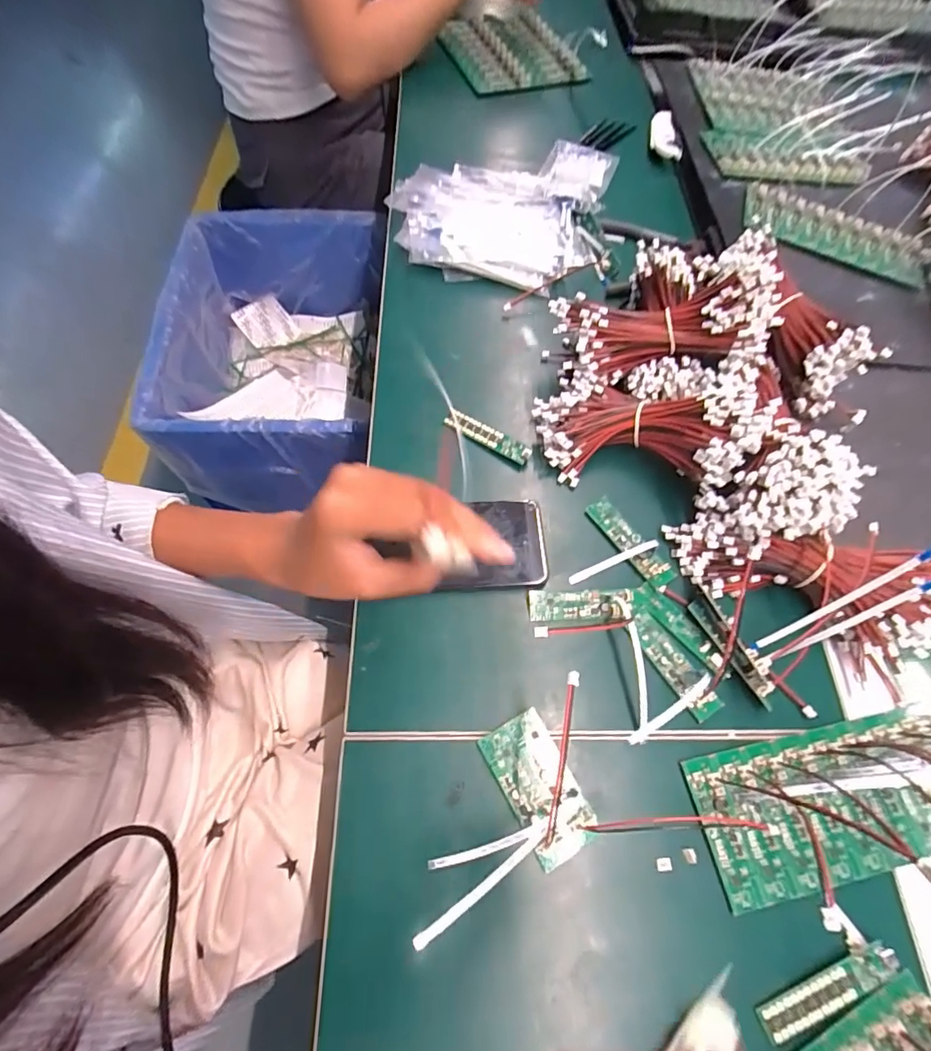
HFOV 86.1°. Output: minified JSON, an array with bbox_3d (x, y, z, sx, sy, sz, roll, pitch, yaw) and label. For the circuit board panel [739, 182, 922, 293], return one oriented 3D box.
[{"bbox_3d":[0.398,-0.308,0.537,0.197,0.012,0.080,19,70,0],"label":"circuit board panel"}]

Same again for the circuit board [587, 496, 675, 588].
[{"bbox_3d":[0.130,0.012,0.396,0.022,0.005,0.084,-32,71,-16],"label":"circuit board"}]

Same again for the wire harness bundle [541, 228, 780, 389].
[{"bbox_3d":[0.165,-0.165,0.412,0.186,0.073,0.061,-11,66,11],"label":"wire harness bundle"}]

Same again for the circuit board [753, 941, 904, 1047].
[{"bbox_3d":[0.205,0.262,0.280,0.087,0.004,0.019,-20,68,-12],"label":"circuit board"}]

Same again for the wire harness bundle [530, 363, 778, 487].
[{"bbox_3d":[0.149,-0.087,0.404,0.180,0.044,0.106,3,66,20],"label":"wire harness bundle"}]

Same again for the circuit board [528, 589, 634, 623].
[{"bbox_3d":[0.086,0.060,0.369,0.076,0.009,0.022,0,65,-3],"label":"circuit board"}]

